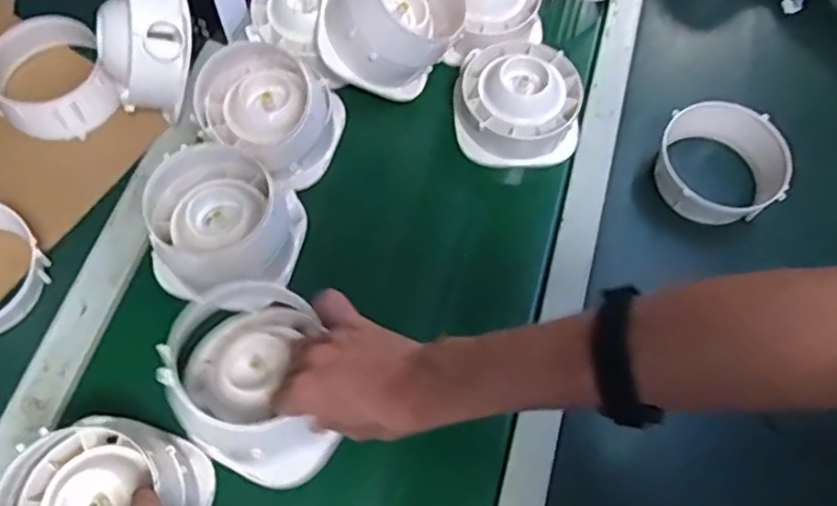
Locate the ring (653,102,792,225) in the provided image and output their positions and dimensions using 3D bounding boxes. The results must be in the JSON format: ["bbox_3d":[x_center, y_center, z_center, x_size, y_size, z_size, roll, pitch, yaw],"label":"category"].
[{"bbox_3d":[0.319,-0.095,0.693,0.128,0.058,0.131,1,67,-2],"label":"ring"}]

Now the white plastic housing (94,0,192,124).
[{"bbox_3d":[-0.282,-0.220,0.659,0.080,0.138,0.127,-2,30,-27],"label":"white plastic housing"}]

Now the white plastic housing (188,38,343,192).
[{"bbox_3d":[-0.156,-0.153,0.692,0.132,0.090,0.134,1,67,-2],"label":"white plastic housing"}]

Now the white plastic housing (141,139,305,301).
[{"bbox_3d":[-0.190,-0.031,0.626,0.130,0.086,0.141,1,67,-2],"label":"white plastic housing"}]

